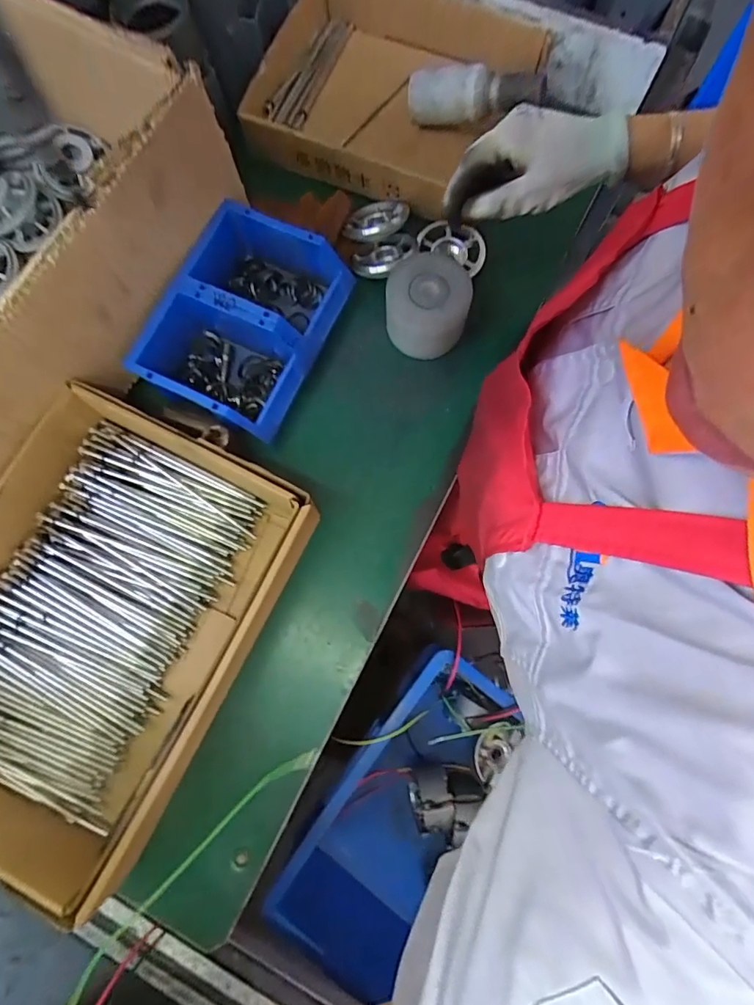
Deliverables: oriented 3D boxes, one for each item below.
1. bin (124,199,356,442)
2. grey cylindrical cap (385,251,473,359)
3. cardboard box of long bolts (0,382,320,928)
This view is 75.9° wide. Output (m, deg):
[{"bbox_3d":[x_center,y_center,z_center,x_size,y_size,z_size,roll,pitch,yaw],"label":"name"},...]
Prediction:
[{"bbox_3d":[-0.138,-0.188,0.522,0.153,0.088,0.206,25,81,6],"label":"bin"},{"bbox_3d":[0.054,-0.211,0.520,0.086,0.067,0.094,0,79,1],"label":"grey cylindrical cap"},{"bbox_3d":[-0.257,0.109,0.456,0.263,0.094,0.367,26,81,6],"label":"cardboard box of long bolts"}]

